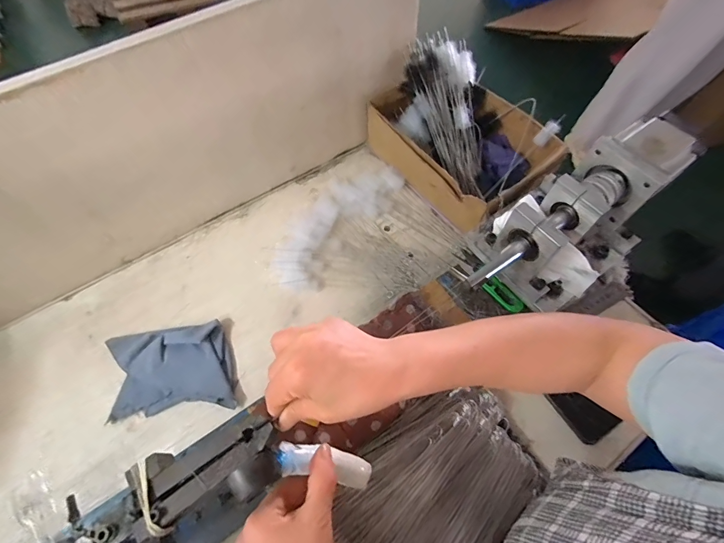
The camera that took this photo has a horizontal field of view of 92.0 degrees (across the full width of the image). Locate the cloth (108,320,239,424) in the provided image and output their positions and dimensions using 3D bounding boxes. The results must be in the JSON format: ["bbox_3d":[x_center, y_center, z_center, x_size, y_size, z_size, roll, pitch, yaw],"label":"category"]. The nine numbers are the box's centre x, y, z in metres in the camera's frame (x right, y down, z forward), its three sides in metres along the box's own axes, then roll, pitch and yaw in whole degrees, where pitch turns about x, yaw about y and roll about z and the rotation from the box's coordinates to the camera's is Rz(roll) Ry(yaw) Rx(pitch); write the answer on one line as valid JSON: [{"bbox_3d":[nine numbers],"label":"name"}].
[{"bbox_3d":[-0.250,0.128,0.460,0.159,0.022,0.110,-8,61,-4],"label":"cloth"}]

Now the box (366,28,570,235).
[{"bbox_3d":[0.155,-0.220,0.570,0.192,0.146,0.277,-36,67,-18],"label":"box"}]

